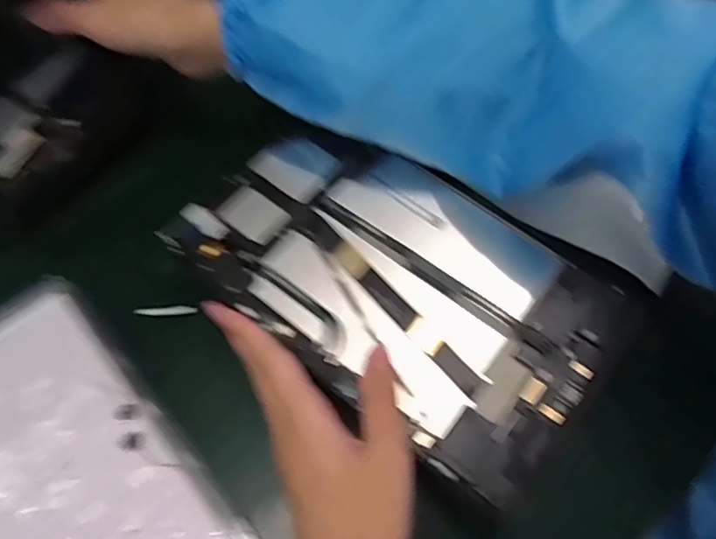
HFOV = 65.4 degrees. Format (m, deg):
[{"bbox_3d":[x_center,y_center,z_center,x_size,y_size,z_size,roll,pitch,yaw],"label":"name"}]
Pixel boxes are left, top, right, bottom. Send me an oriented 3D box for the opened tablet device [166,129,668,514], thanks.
[{"bbox_3d":[0.026,0.003,0.329,0.243,0.014,0.149,35,67,14],"label":"opened tablet device"}]

